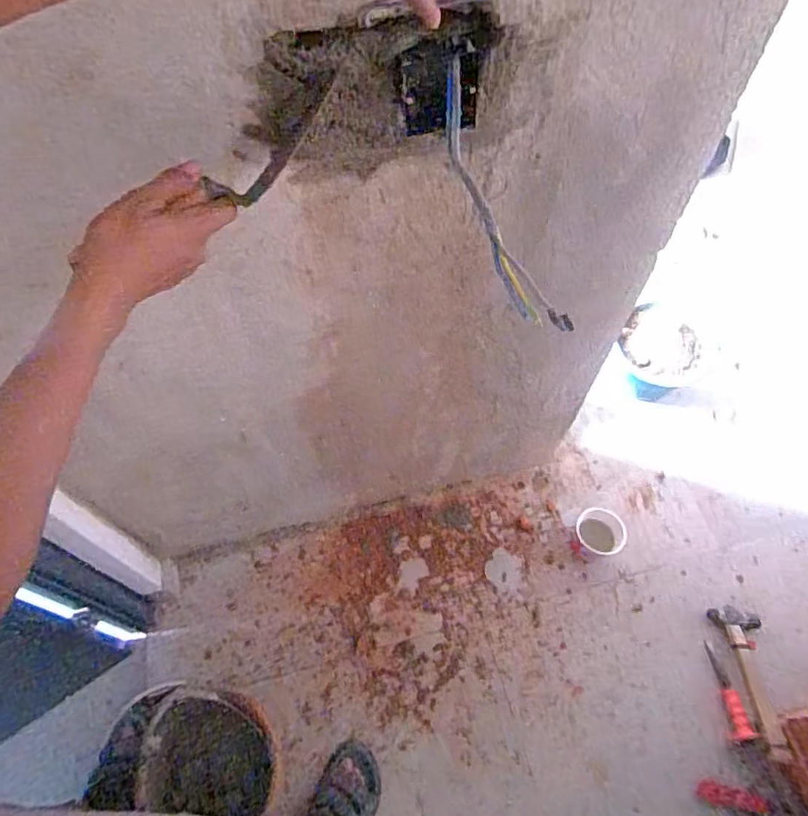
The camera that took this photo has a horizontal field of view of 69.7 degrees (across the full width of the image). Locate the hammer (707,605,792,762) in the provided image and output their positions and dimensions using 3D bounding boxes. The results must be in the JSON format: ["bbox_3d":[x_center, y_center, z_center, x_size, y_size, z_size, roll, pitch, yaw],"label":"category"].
[{"bbox_3d":[0.712,0.547,1.176,0.088,0.027,0.293,3,43,2],"label":"hammer"}]

